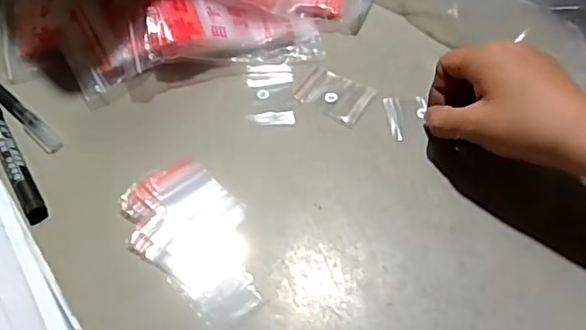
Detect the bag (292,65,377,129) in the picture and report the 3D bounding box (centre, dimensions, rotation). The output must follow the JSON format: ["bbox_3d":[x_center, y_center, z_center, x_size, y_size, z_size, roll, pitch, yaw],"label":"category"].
[{"bbox_3d":[0.033,-0.056,0.459,0.056,0.005,0.039,31,70,18],"label":"bag"}]

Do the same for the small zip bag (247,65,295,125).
[{"bbox_3d":[-0.018,-0.058,0.460,0.037,0.004,0.058,-2,59,-1],"label":"small zip bag"}]

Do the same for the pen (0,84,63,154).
[{"bbox_3d":[-0.234,-0.051,0.465,0.133,0.012,0.013,38,66,20],"label":"pen"}]

